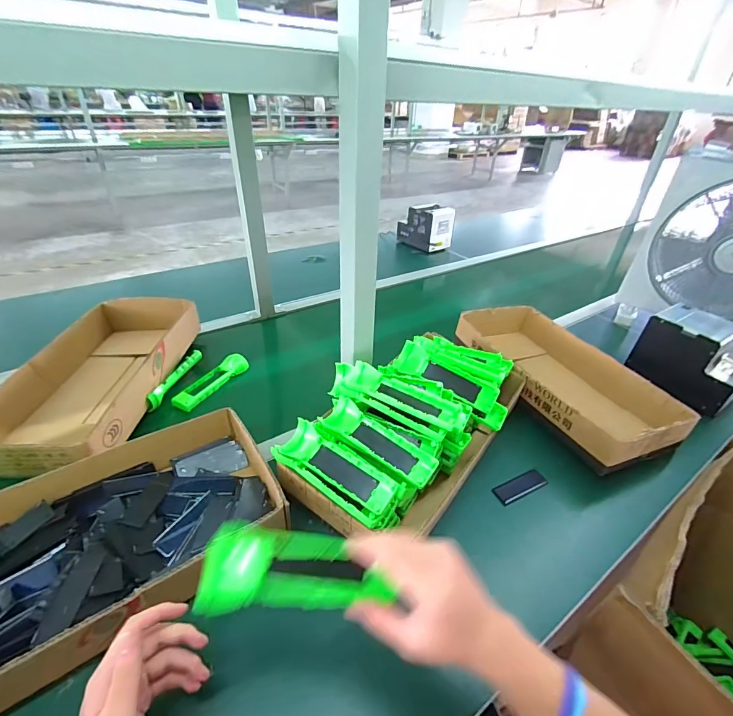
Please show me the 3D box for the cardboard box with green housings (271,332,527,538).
[{"bbox_3d":[0.081,0.082,0.593,0.217,0.151,0.414,25,41,28],"label":"cardboard box with green housings"}]

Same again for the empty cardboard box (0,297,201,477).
[{"bbox_3d":[-0.492,0.025,0.716,0.223,0.086,0.437,1,35,-2],"label":"empty cardboard box"}]

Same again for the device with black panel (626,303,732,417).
[{"bbox_3d":[0.654,0.000,0.769,0.151,0.138,0.181,-19,41,-27],"label":"device with black panel"}]

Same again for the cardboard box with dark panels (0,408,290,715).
[{"bbox_3d":[-0.325,0.212,0.452,0.419,0.065,0.270,-18,40,-26],"label":"cardboard box with dark panels"}]

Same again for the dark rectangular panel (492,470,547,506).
[{"bbox_3d":[0.237,0.195,0.583,0.091,0.007,0.028,-16,39,-24],"label":"dark rectangular panel"}]

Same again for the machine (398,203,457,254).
[{"bbox_3d":[0.222,-0.514,1.476,0.116,0.144,0.204,-20,41,-29],"label":"machine"}]

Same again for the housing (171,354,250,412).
[{"bbox_3d":[-0.310,0.042,0.756,0.050,0.028,0.168,18,38,21],"label":"housing"}]

